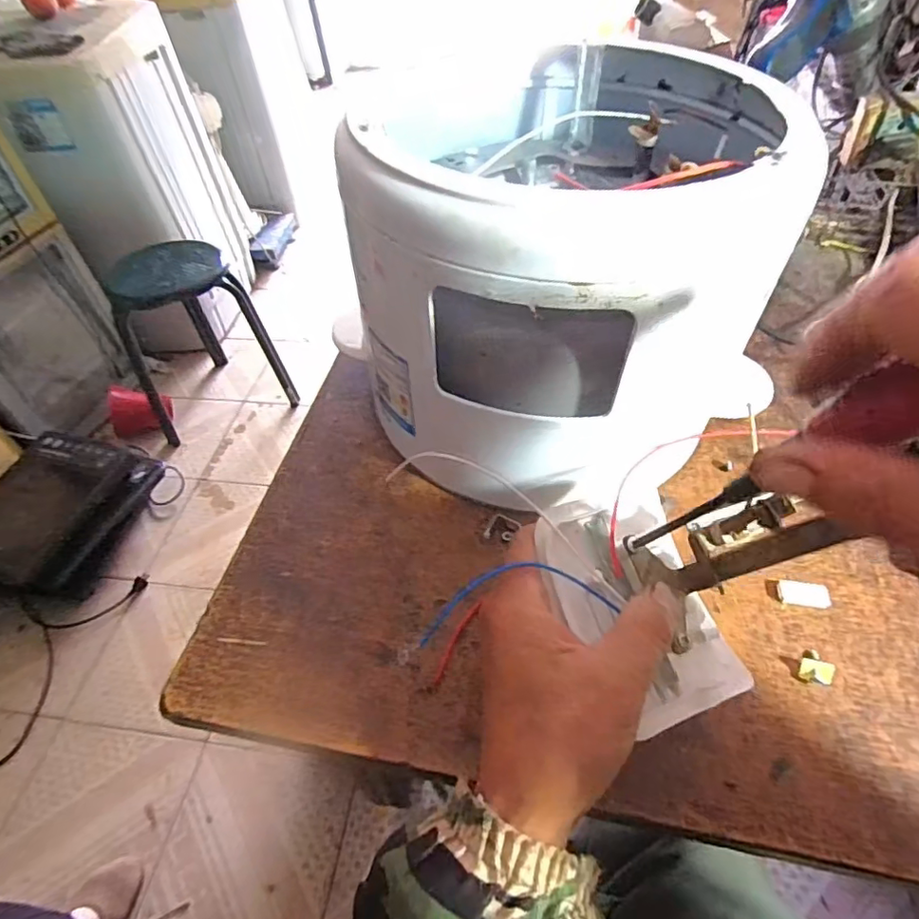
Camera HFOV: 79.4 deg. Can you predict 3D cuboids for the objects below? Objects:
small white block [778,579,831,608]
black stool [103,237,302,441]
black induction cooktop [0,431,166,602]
[{"bbox_3d":[0.206,0.080,0.331,0.027,0.007,0.014,3,50,7],"label":"small white block"},{"bbox_3d":[-0.681,-0.325,1.408,0.337,0.395,0.310,-26,53,-17],"label":"black stool"},{"bbox_3d":[-0.793,0.103,1.113,0.215,0.169,0.347,4,50,7],"label":"black induction cooktop"}]

